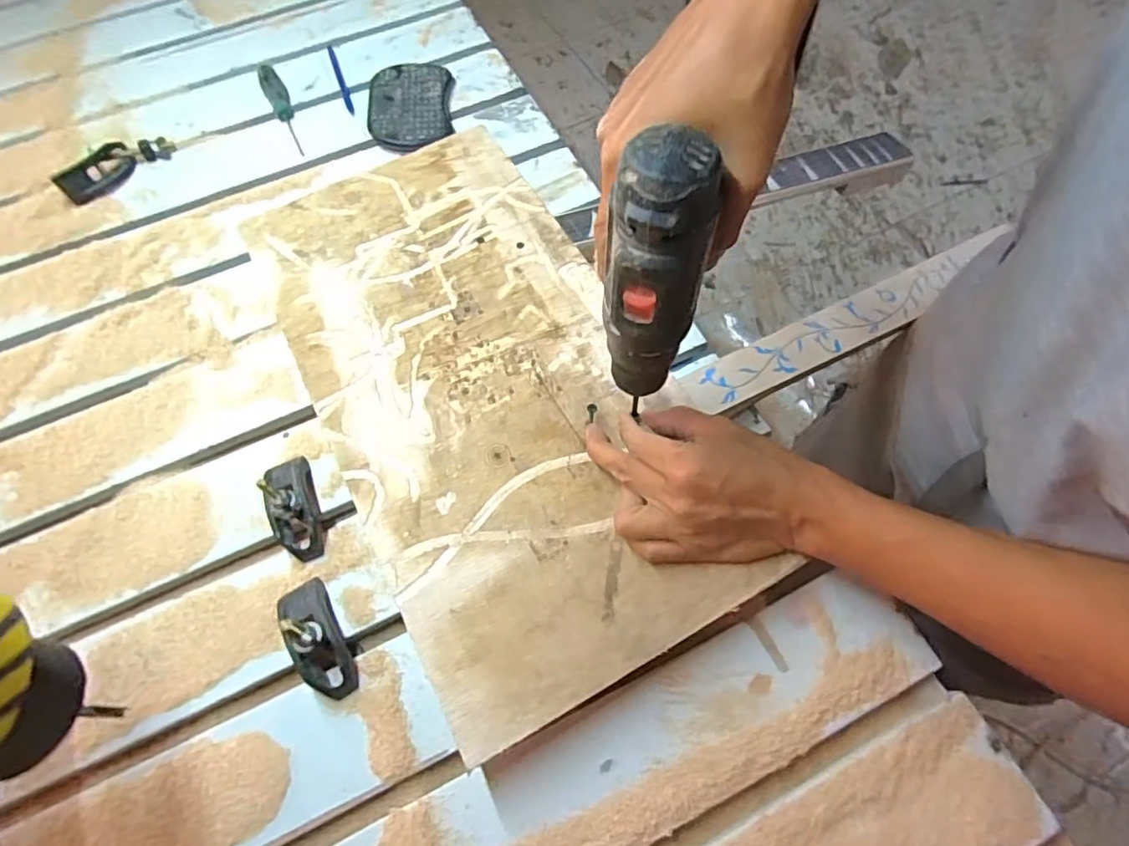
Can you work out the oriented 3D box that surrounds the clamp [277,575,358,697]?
[{"bbox_3d":[-0.180,0.149,0.415,0.035,0.055,0.088,-31,67,-12],"label":"clamp"}]

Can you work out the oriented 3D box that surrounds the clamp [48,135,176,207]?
[{"bbox_3d":[-0.502,-0.289,0.662,0.042,0.025,0.119,36,70,18],"label":"clamp"}]

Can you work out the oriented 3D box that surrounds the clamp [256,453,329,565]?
[{"bbox_3d":[-0.216,0.061,0.465,0.034,0.047,0.089,-20,65,-8],"label":"clamp"}]

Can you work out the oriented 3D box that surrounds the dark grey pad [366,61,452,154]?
[{"bbox_3d":[-0.179,-0.373,0.691,0.090,0.022,0.145,-5,64,0],"label":"dark grey pad"}]

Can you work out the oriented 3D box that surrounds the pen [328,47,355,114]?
[{"bbox_3d":[-0.278,-0.428,0.736,0.009,0.010,0.143,-20,65,-7],"label":"pen"}]

